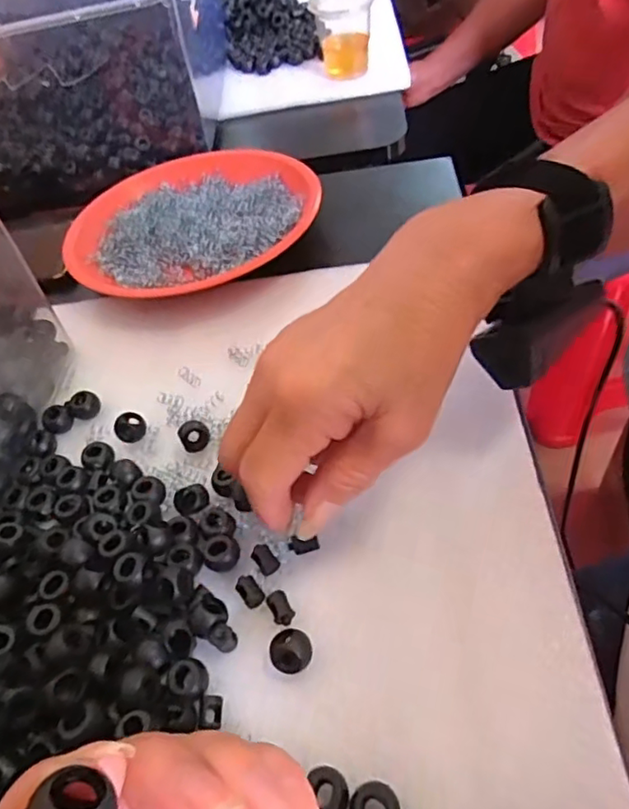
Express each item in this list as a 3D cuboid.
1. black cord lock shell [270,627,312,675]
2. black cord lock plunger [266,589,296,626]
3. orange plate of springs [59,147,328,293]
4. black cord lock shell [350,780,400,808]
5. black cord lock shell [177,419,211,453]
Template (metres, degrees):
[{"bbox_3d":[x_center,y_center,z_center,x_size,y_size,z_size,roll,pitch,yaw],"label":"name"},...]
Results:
[{"bbox_3d":[-0.010,0.106,0.248,0.018,0.016,0.016,9,54,17],"label":"black cord lock shell"},{"bbox_3d":[-0.015,0.093,0.264,0.009,0.009,0.014,-25,52,-10],"label":"black cord lock plunger"},{"bbox_3d":[-0.094,-0.143,0.446,0.184,0.020,0.185,-5,52,6],"label":"orange plate of springs"},{"bbox_3d":[0.022,0.146,0.211,0.017,0.010,0.016,9,54,17],"label":"black cord lock shell"},{"bbox_3d":[-0.067,0.017,0.325,0.016,0.014,0.015,-5,52,6],"label":"black cord lock shell"}]

